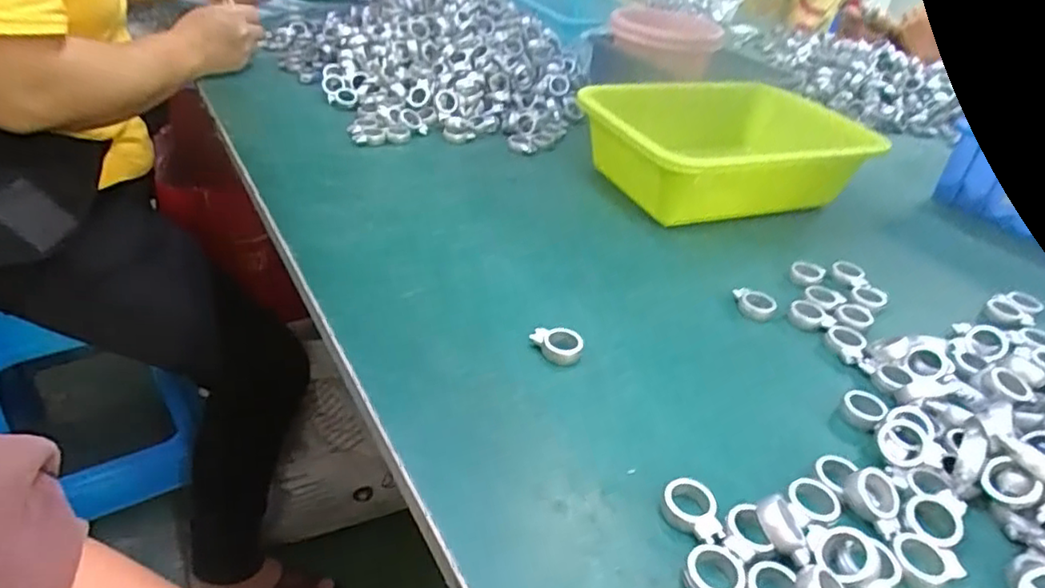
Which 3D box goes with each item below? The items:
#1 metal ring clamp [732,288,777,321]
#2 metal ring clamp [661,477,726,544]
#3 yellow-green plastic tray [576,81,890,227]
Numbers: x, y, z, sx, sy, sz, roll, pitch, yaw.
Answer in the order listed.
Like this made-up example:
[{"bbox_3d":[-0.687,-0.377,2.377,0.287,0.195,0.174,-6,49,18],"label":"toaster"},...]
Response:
[{"bbox_3d":[0.175,0.008,0.465,0.031,0.012,0.024,15,35,12],"label":"metal ring clamp"},{"bbox_3d":[0.083,0.107,0.302,0.024,0.010,0.034,1,34,-9],"label":"metal ring clamp"},{"bbox_3d":[0.196,-0.141,0.621,0.243,0.085,0.181,-8,37,-21],"label":"yellow-green plastic tray"}]

